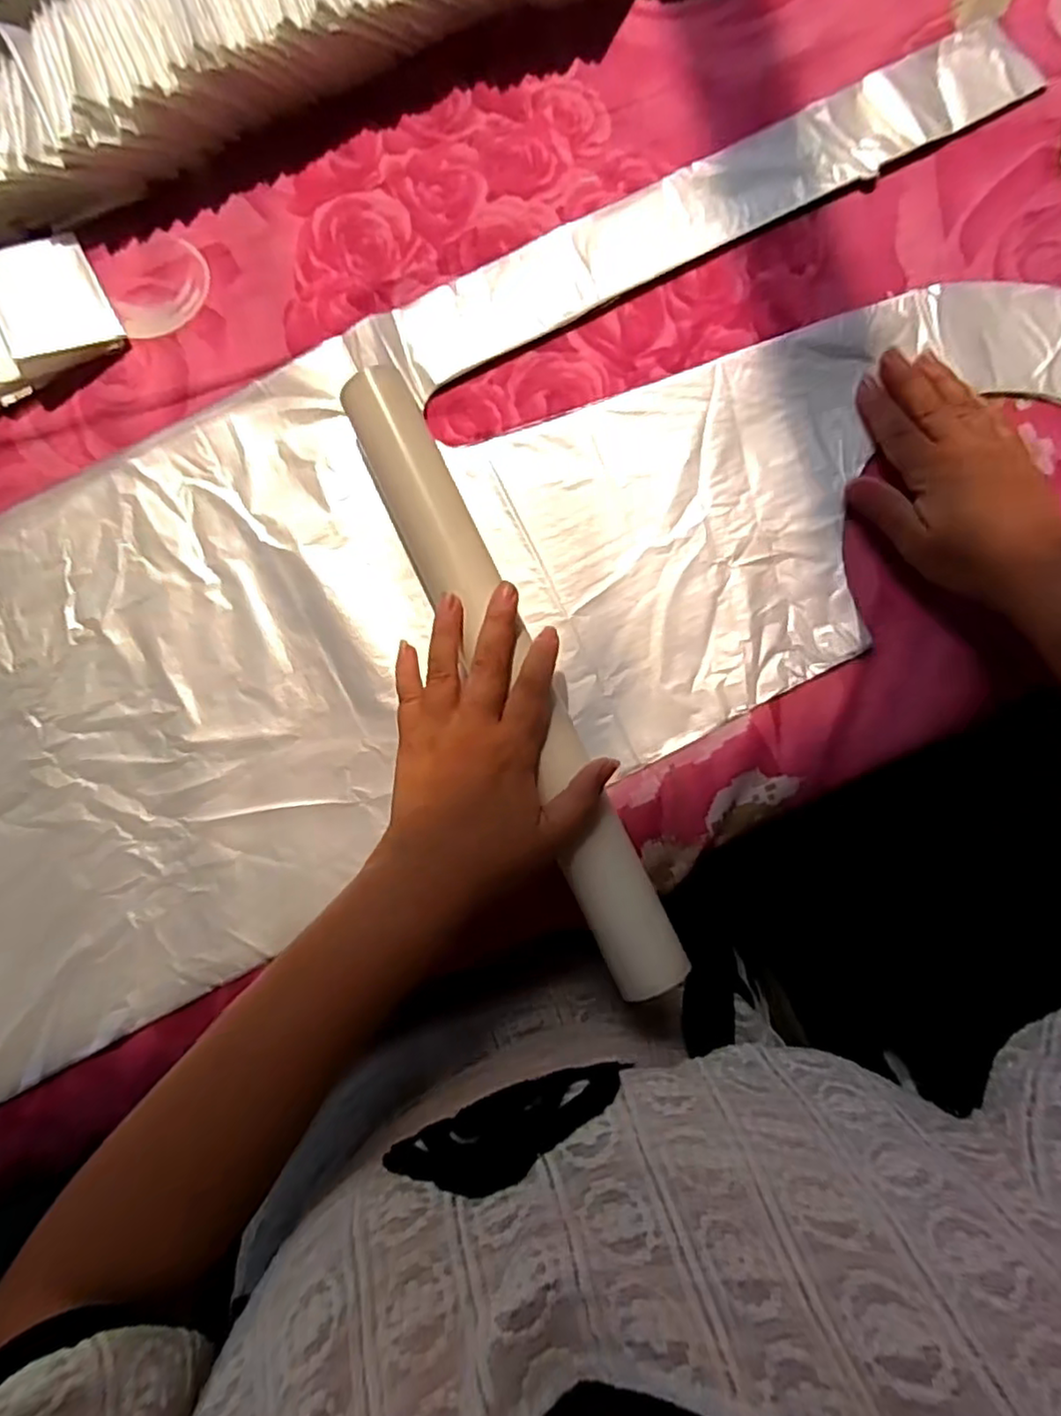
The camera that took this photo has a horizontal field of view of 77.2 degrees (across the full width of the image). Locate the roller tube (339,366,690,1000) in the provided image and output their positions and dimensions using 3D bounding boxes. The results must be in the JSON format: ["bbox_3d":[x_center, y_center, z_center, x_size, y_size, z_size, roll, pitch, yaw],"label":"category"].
[{"bbox_3d":[-0.013,-0.022,0.358,0.041,0.031,0.360,-25,83,0],"label":"roller tube"}]

